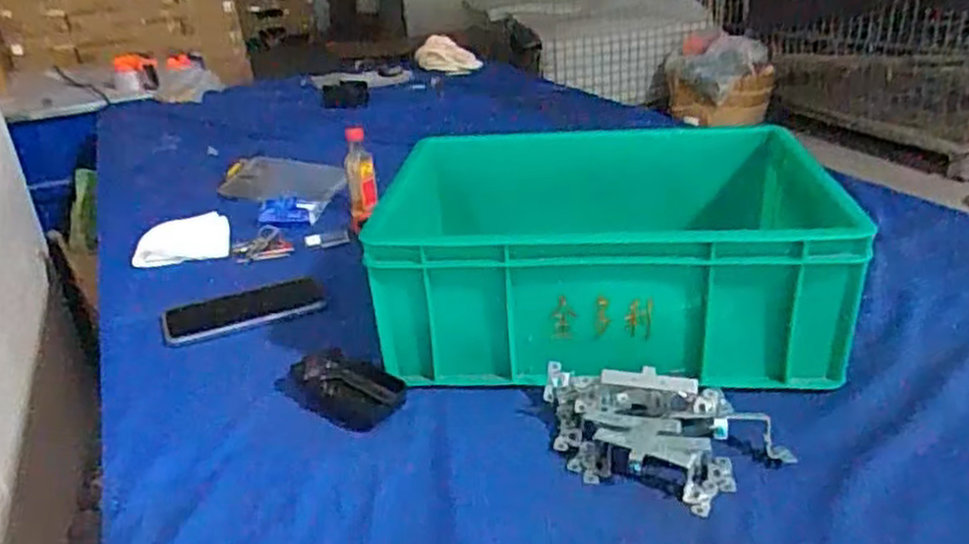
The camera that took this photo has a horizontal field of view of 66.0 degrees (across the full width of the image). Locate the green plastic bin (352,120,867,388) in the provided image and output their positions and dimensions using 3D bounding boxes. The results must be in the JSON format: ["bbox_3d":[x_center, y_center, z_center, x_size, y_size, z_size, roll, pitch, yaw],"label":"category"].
[{"bbox_3d":[0.121,-0.026,0.727,0.414,0.138,0.285,-1,25,6],"label":"green plastic bin"}]

